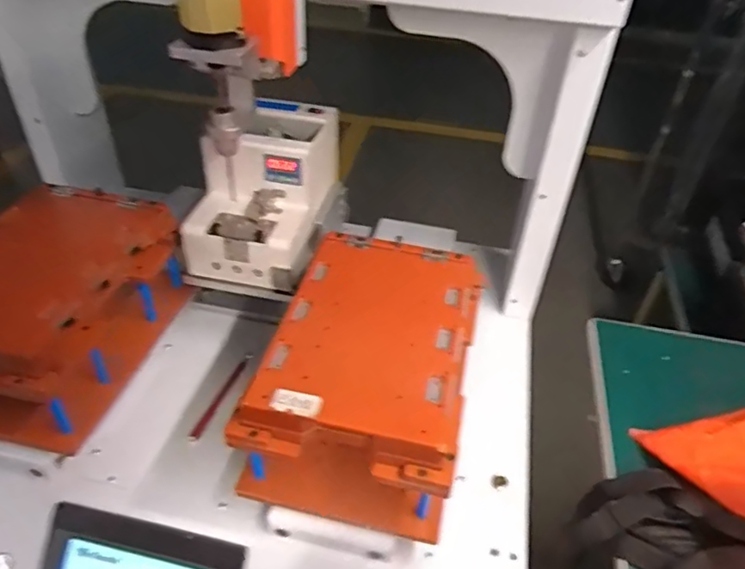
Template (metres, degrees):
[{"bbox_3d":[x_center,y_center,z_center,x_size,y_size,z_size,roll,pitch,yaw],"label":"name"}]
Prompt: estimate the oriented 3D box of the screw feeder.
[{"bbox_3d":[-0.128,-0.113,0.709,0.141,0.154,0.197,11,41,9],"label":"screw feeder"}]

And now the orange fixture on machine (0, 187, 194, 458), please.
[{"bbox_3d":[-0.339,0.026,0.628,0.192,0.152,0.253,11,41,9],"label":"orange fixture on machine"}]

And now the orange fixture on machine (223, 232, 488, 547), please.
[{"bbox_3d":[-0.002,0.089,0.578,0.176,0.137,0.248,10,41,8],"label":"orange fixture on machine"}]

